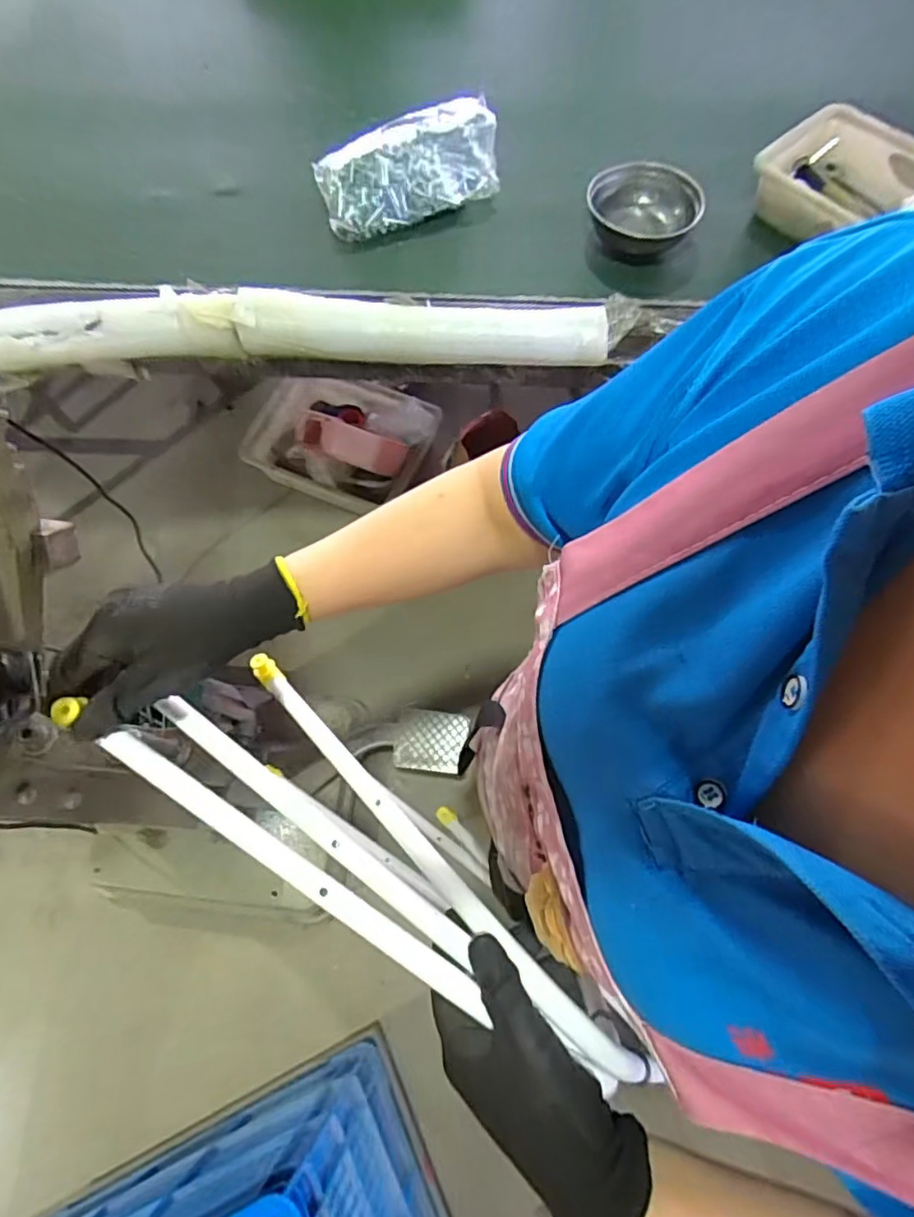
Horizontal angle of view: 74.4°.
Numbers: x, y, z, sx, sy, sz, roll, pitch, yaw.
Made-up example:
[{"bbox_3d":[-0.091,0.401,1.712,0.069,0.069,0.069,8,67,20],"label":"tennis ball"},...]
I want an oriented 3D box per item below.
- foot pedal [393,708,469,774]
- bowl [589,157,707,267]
[{"bbox_3d":[-0.054,0.276,1.261,0.146,0.016,0.122,6,69,4],"label":"foot pedal"},{"bbox_3d":[0.256,-0.536,0.817,0.141,0.062,0.135,-10,69,-2],"label":"bowl"}]

